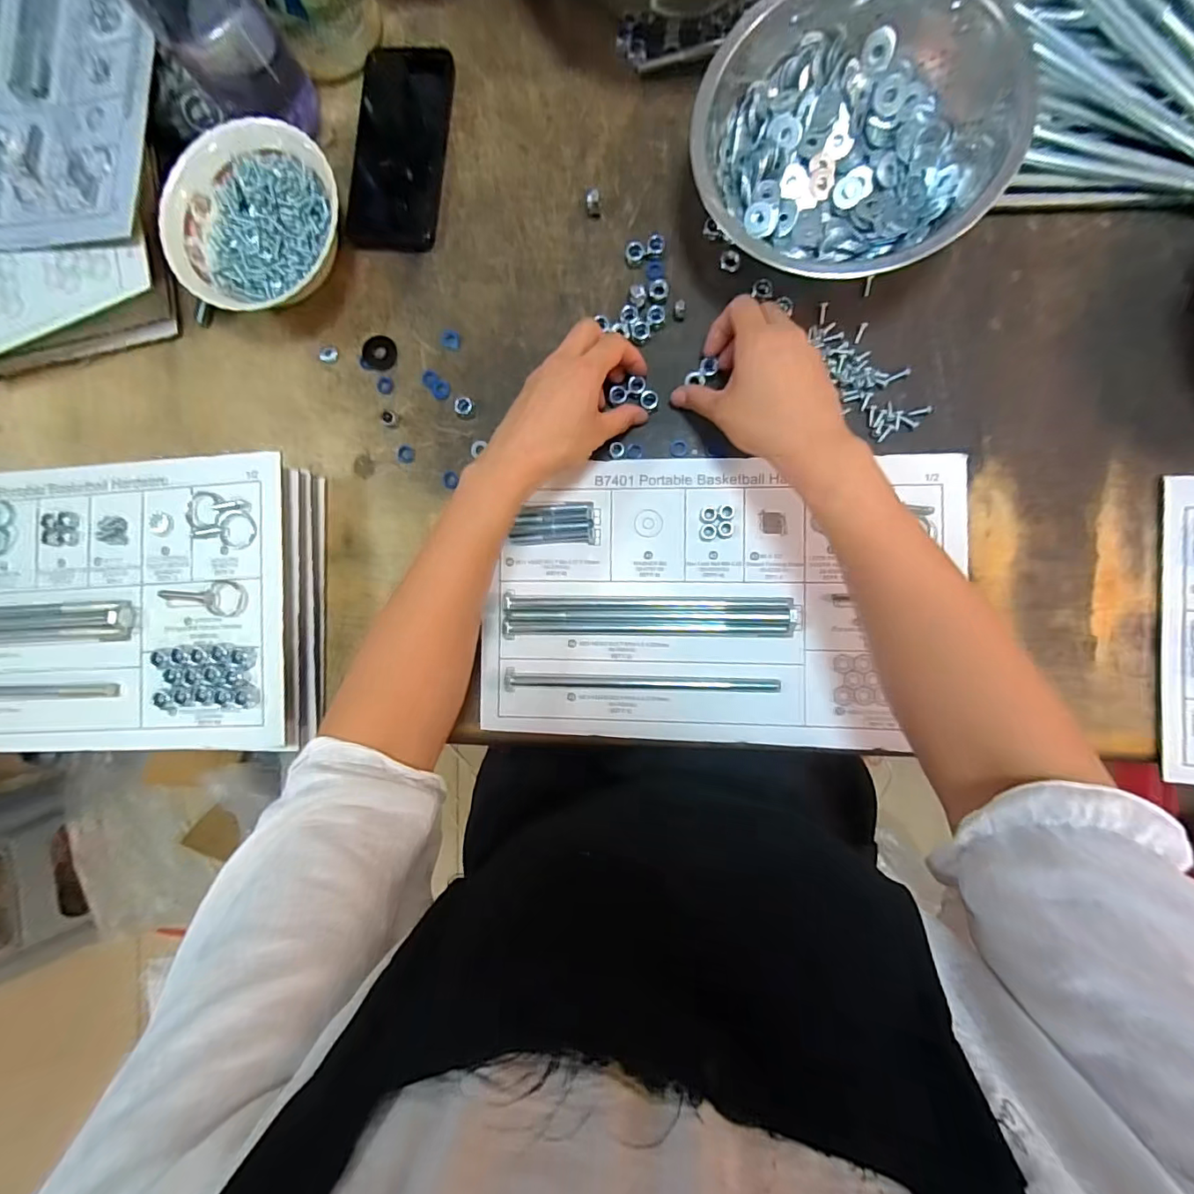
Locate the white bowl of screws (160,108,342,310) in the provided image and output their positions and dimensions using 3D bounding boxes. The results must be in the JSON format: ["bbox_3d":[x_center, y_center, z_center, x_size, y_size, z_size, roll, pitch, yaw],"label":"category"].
[{"bbox_3d":[-0.275,-0.302,0.426,0.139,0.063,0.129,0,89,6],"label":"white bowl of screws"}]

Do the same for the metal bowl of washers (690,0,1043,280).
[{"bbox_3d":[0.176,-0.330,0.370,0.206,0.082,0.184,13,90,6],"label":"metal bowl of washers"}]

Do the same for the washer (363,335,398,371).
[{"bbox_3d":[-0.189,-0.212,0.445,0.028,0.004,0.031,-42,85,3],"label":"washer"}]

